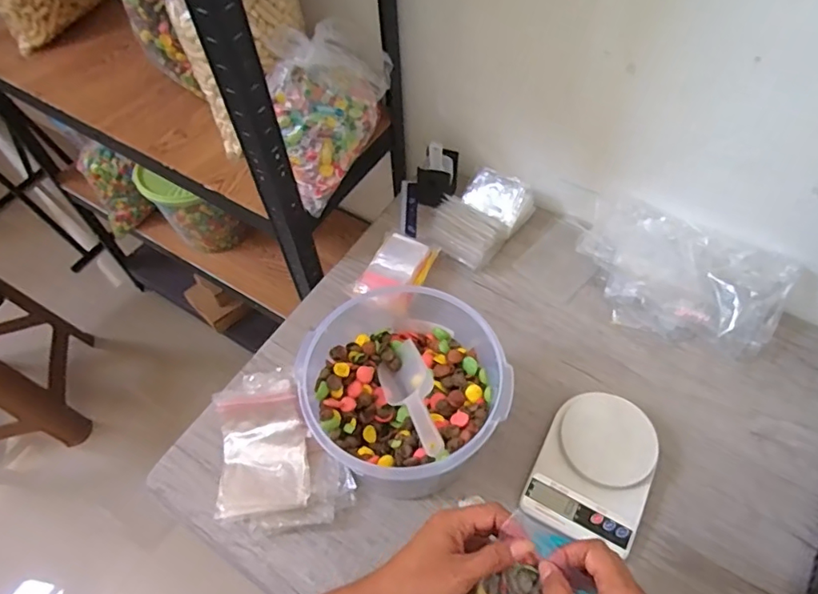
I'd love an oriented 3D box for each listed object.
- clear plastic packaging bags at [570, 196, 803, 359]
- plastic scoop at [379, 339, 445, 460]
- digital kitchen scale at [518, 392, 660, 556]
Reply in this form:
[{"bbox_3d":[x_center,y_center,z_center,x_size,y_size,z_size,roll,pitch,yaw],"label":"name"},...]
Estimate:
[{"bbox_3d":[0.375,-0.023,0.752,0.274,0.093,0.135,27,62,19],"label":"clear plastic packaging bags"},{"bbox_3d":[0.005,0.110,0.576,0.055,0.031,0.149,-16,33,-7],"label":"plastic scoop"},{"bbox_3d":[0.224,0.200,0.638,0.127,0.039,0.169,24,61,17],"label":"digital kitchen scale"}]

